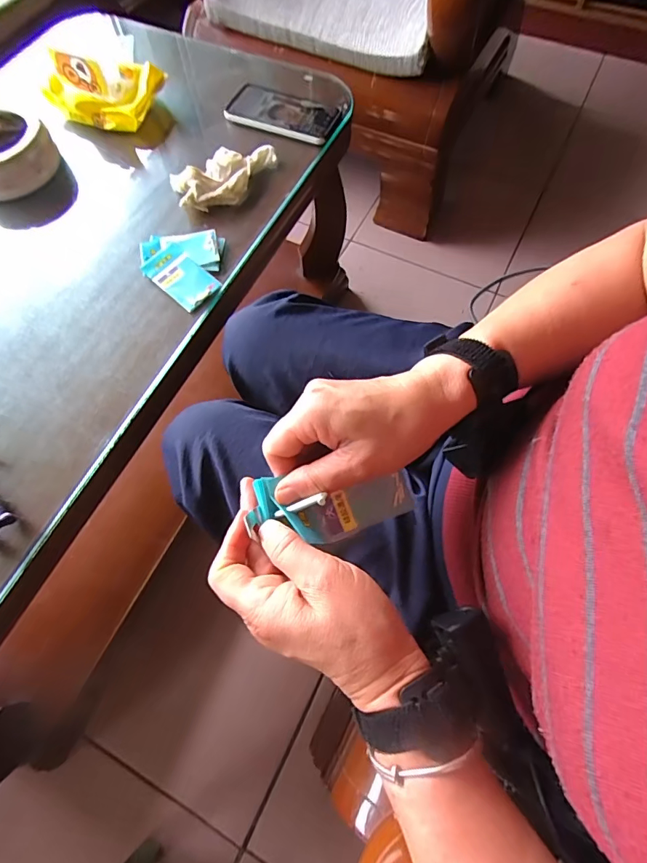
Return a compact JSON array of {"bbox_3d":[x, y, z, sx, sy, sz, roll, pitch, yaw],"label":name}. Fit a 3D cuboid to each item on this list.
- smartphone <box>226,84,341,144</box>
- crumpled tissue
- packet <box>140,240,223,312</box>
[{"bbox_3d":[-0.064,-0.479,0.654,0.164,0.016,0.081,21,69,10],"label":"smartphone"},{"bbox_3d":[-0.133,-0.355,0.596,0.150,0.026,0.083,-20,68,-7],"label":"crumpled tissue"},{"bbox_3d":[-0.182,-0.197,0.544,0.106,0.005,0.054,40,73,16],"label":"packet"}]

